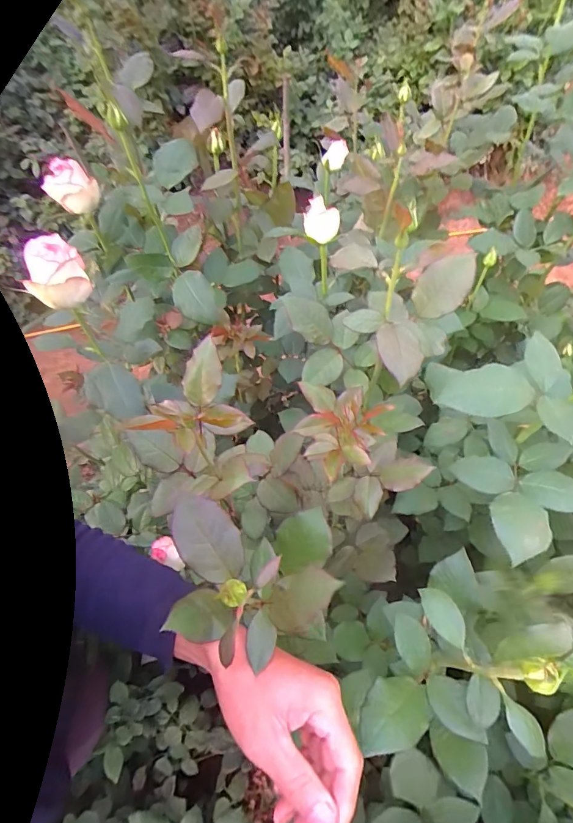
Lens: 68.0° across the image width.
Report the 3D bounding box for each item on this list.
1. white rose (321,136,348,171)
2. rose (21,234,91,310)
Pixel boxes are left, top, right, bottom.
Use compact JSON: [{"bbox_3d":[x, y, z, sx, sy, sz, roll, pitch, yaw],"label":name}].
[{"bbox_3d":[0.088,-0.471,0.782,0.047,0.046,0.035,6,62,1],"label":"white rose"},{"bbox_3d":[-0.200,-0.120,0.373,0.040,0.048,0.044,1,62,-2],"label":"rose"}]

